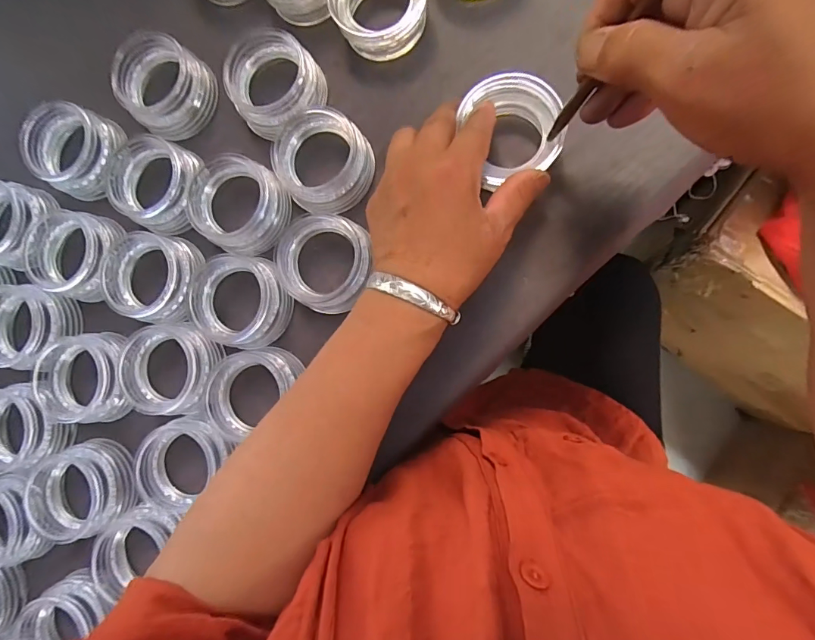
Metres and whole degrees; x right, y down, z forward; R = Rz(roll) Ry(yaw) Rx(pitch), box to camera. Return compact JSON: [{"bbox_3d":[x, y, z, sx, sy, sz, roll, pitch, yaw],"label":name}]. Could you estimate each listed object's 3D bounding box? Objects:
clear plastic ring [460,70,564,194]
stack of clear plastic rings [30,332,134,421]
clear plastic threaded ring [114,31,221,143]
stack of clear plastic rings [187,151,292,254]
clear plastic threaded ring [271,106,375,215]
[{"bbox_3d":[0.068,-0.121,0.269,0.058,0.022,0.062,0,87,7],"label":"clear plastic ring"},{"bbox_3d":[-0.239,0.043,0.316,0.064,0.033,0.064,7,87,9],"label":"stack of clear plastic rings"},{"bbox_3d":[-0.187,-0.177,0.321,0.064,0.030,0.062,26,90,10],"label":"clear plastic threaded ring"},{"bbox_3d":[-0.122,-0.084,0.306,0.069,0.024,0.063,41,93,9],"label":"stack of clear plastic rings"},{"bbox_3d":[-0.059,-0.112,0.298,0.064,0.030,0.070,-1,86,9],"label":"clear plastic threaded ring"}]

